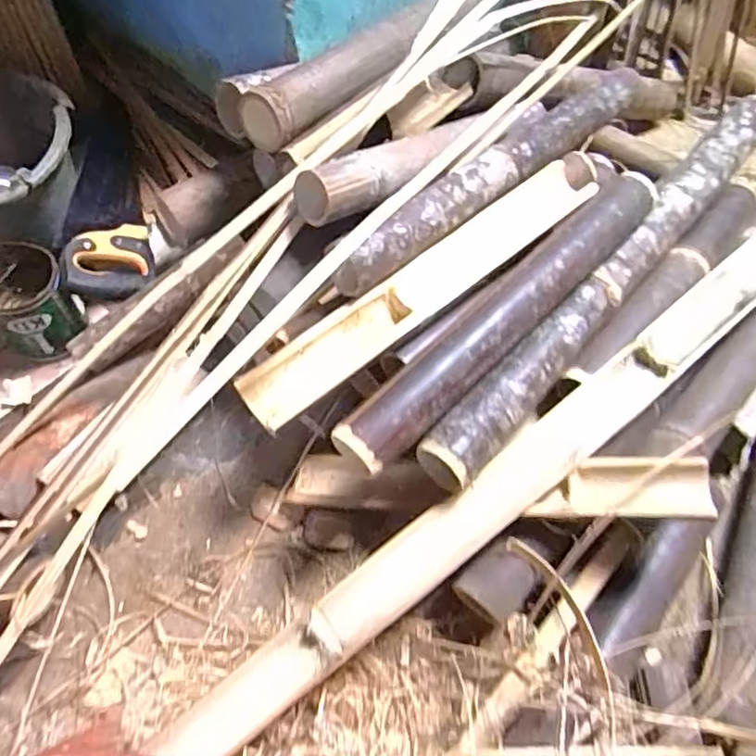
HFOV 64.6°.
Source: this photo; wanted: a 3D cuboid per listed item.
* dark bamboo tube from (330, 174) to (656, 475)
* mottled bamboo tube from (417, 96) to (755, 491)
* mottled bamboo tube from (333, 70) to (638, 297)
[{"bbox_3d":[0.136,-0.069,0.629,0.464,0.073,0.062,-39,65,-22],"label":"dark bamboo tube"},{"bbox_3d":[0.290,-0.137,0.704,0.069,0.062,0.709,37,64,21],"label":"mottled bamboo tube"},{"bbox_3d":[0.152,-0.258,0.731,0.528,0.053,0.054,-39,65,-25],"label":"mottled bamboo tube"}]

